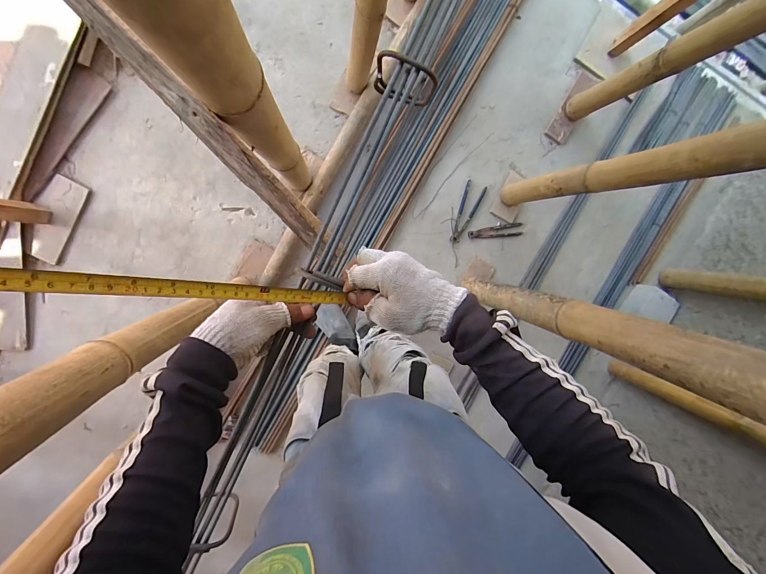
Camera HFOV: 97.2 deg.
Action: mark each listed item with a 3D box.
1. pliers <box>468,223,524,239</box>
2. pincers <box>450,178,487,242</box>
[{"bbox_3d":[0.441,-0.212,1.324,0.210,0.013,0.050,-10,99,-2],"label":"pliers"},{"bbox_3d":[0.318,-0.283,1.299,0.079,0.014,0.231,21,97,-6],"label":"pincers"}]

